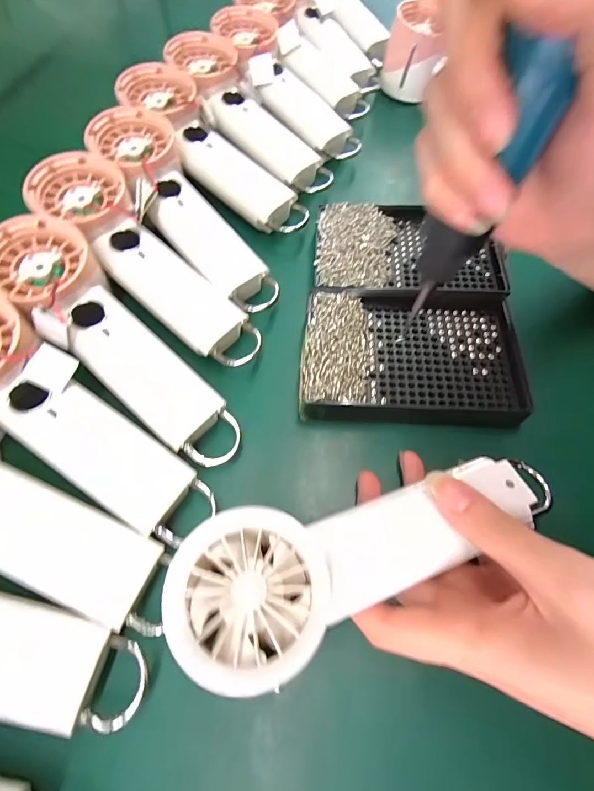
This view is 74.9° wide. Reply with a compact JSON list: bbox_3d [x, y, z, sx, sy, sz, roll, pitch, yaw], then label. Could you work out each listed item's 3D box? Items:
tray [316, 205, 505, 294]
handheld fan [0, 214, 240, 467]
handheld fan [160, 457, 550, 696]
[{"bbox_3d":[0.080,-0.111,0.285,0.128,0.016,0.090,4,63,2],"label":"tray"},{"bbox_3d":[-0.110,-0.035,0.234,0.192,0.031,0.056,45,71,4],"label":"handheld fan"},{"bbox_3d":[0.033,0.065,0.172,0.173,0.028,0.059,-11,63,-21],"label":"handheld fan"}]

